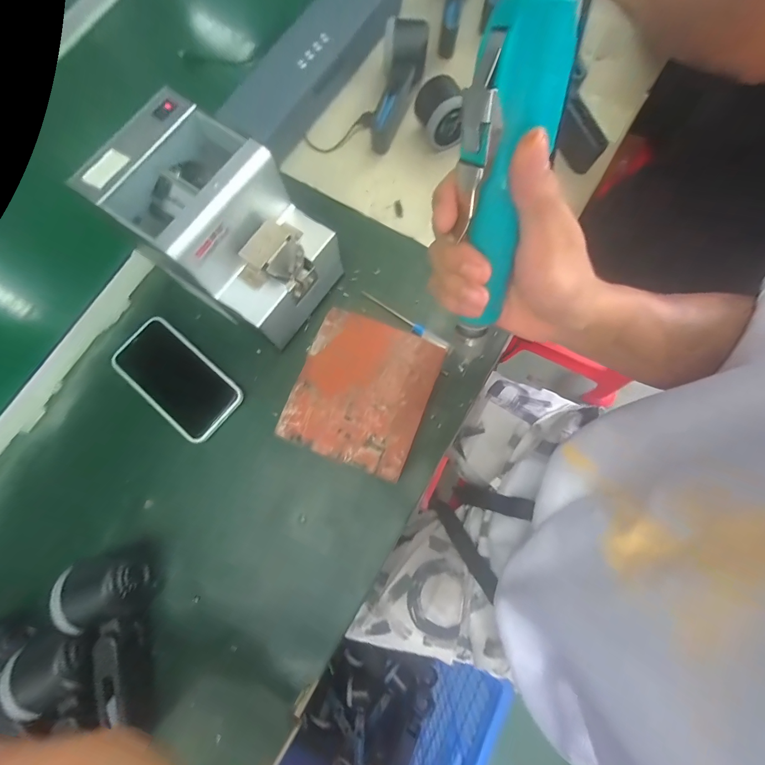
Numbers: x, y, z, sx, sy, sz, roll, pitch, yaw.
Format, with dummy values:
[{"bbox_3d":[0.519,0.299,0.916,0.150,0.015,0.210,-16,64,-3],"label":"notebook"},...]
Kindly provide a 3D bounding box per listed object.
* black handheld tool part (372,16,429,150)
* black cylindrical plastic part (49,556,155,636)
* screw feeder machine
[{"bbox_3d":[0.013,-0.375,0.468,0.053,0.046,0.160,17,90,5],"label":"black handheld tool part"},{"bbox_3d":[-0.254,0.188,0.330,0.060,0.048,0.056,0,76,0],"label":"black cylindrical plastic part"},{"bbox_3d":[-0.151,-0.142,0.361,0.176,0.144,0.125,33,79,8],"label":"screw feeder machine"}]

